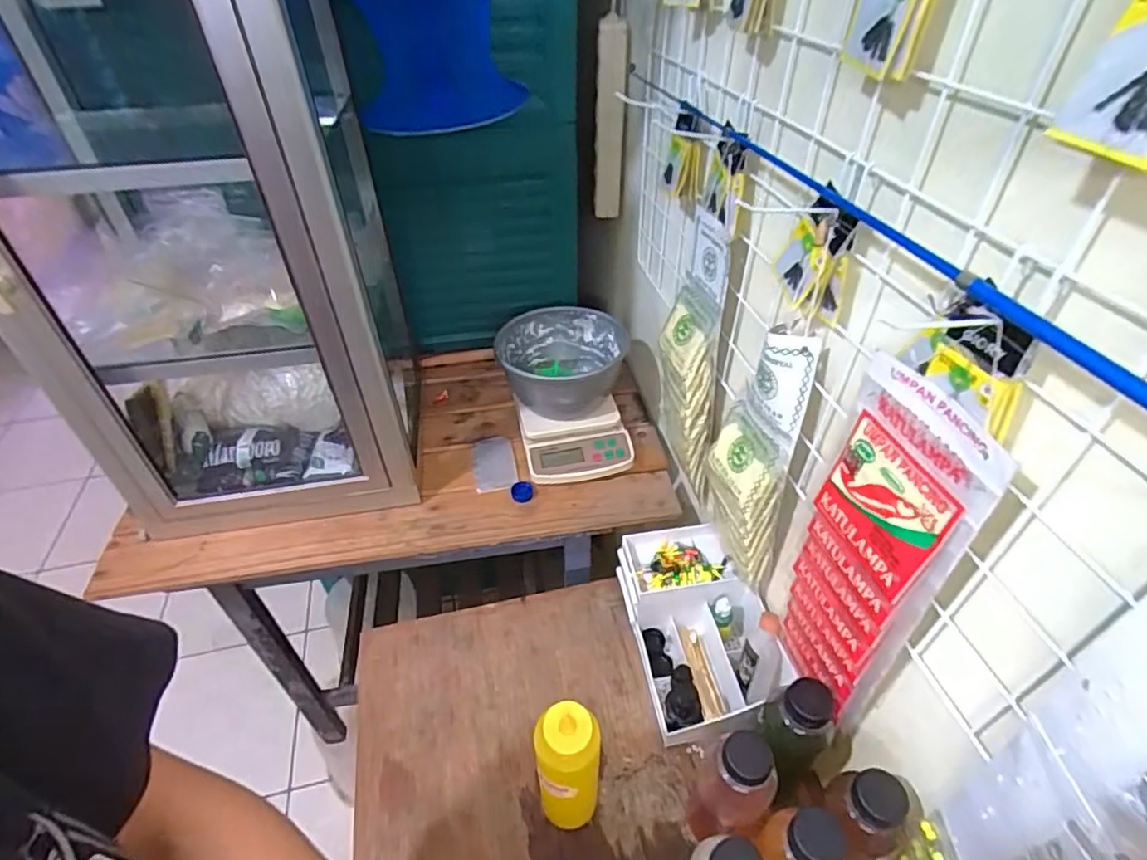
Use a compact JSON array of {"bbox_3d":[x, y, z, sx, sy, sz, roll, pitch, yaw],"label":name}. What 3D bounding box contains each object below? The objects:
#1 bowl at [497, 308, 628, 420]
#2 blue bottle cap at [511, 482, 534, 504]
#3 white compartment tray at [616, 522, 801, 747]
[{"bbox_3d":[-0.016,-0.099,0.918,0.181,0.099,0.180,-1,42,0],"label":"bowl"},{"bbox_3d":[-0.075,0.089,0.852,0.031,0.012,0.029,-2,42,2],"label":"blue bottle cap"},{"bbox_3d":[0.156,0.244,0.736,0.160,0.099,0.229,-7,42,-6],"label":"white compartment tray"}]

